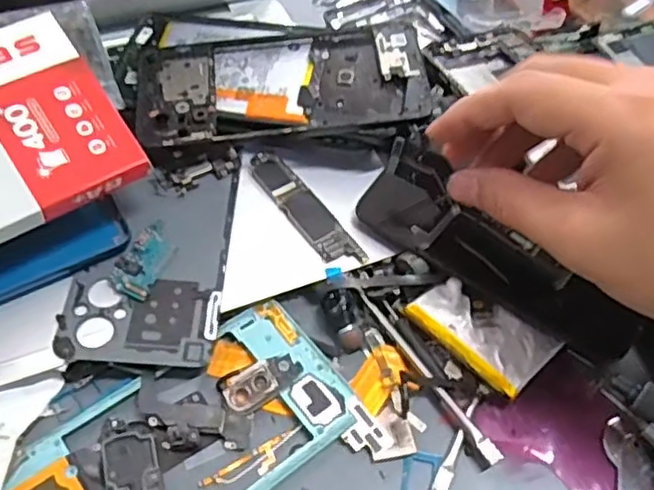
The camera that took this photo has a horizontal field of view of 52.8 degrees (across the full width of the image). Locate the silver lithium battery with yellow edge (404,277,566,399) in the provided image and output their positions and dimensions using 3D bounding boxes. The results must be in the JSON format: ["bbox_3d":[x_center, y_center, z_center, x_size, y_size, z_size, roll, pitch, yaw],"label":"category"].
[{"bbox_3d":[0.074,0.040,0.315,0.038,0.008,0.063,-36,64,-28],"label":"silver lithium battery with yellow edge"}]

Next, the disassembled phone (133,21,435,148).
[{"bbox_3d":[-0.026,-0.089,0.365,0.156,0.010,0.071,-6,62,-1],"label":"disassembled phone"}]

